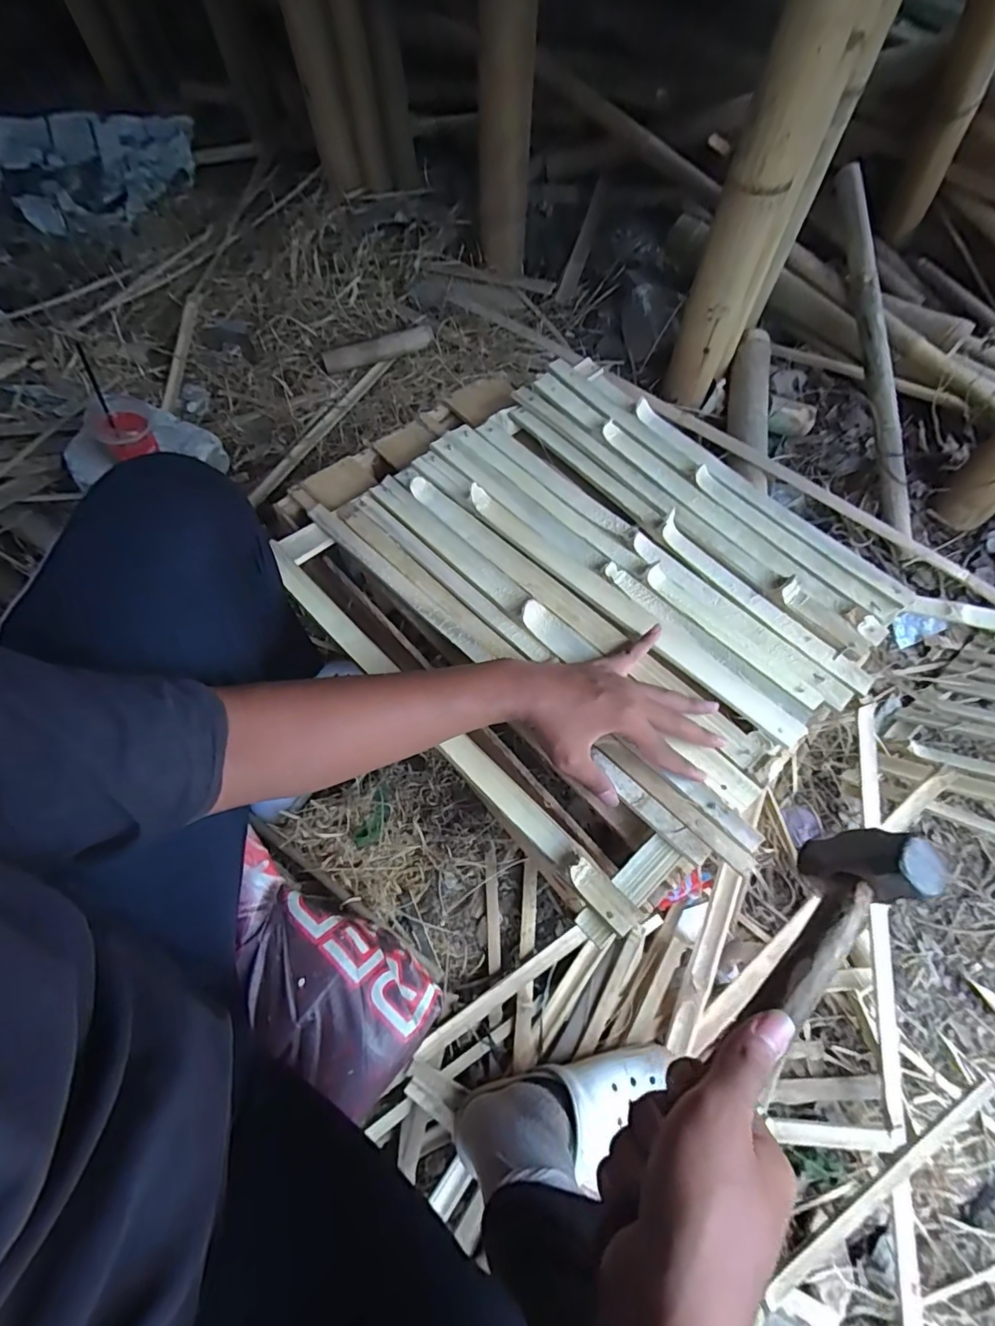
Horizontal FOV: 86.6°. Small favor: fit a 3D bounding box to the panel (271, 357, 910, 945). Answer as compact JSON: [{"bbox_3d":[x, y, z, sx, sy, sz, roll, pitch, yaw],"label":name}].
[{"bbox_3d":[0.071,-0.102,0.565,0.454,0.066,0.573,-39,74,-15],"label":"panel"}]

